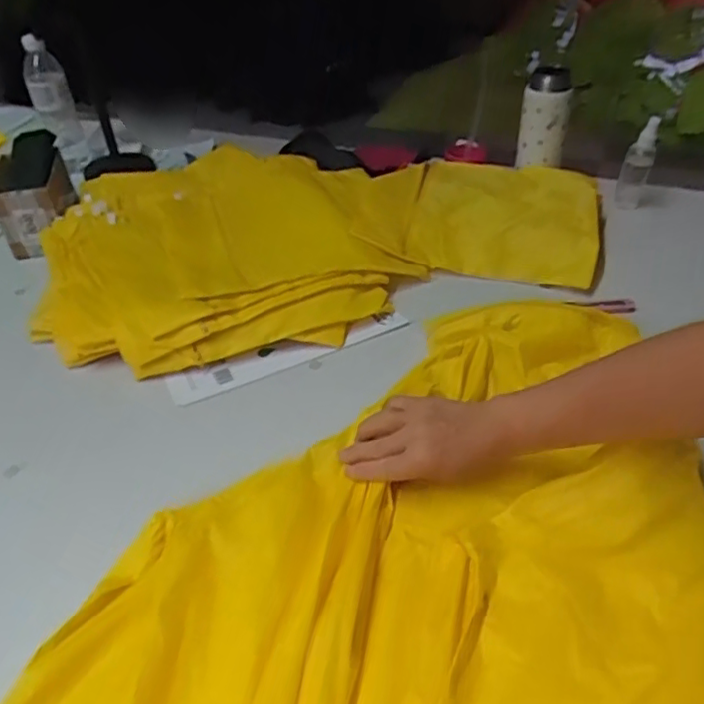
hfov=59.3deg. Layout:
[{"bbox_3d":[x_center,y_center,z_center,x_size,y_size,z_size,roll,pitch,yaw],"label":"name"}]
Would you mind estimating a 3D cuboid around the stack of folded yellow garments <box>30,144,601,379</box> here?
[{"bbox_3d":[-0.022,-0.183,0.896,0.785,0.067,0.437,-11,41,-10],"label":"stack of folded yellow garments"}]

